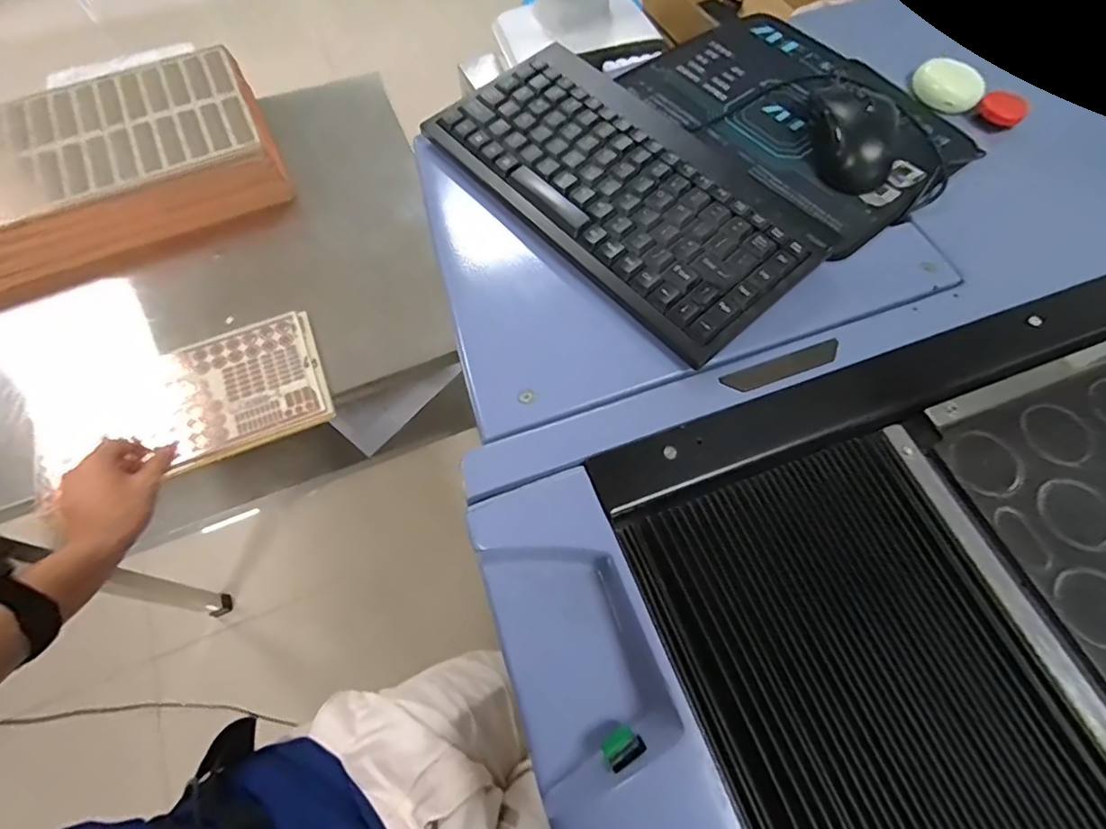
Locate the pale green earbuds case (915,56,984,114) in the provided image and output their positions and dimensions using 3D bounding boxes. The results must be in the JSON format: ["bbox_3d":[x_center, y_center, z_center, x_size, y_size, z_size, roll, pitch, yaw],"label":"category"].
[{"bbox_3d":[0.367,-0.305,0.501,0.059,0.027,0.033,36,70,14],"label":"pale green earbuds case"}]

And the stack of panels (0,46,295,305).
[{"bbox_3d":[-0.719,-0.326,0.758,0.621,0.096,0.278,-23,68,-11],"label":"stack of panels"}]

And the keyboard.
[{"bbox_3d":[0.047,-0.172,0.399,0.148,0.017,0.289,-39,72,-17],"label":"keyboard"}]

